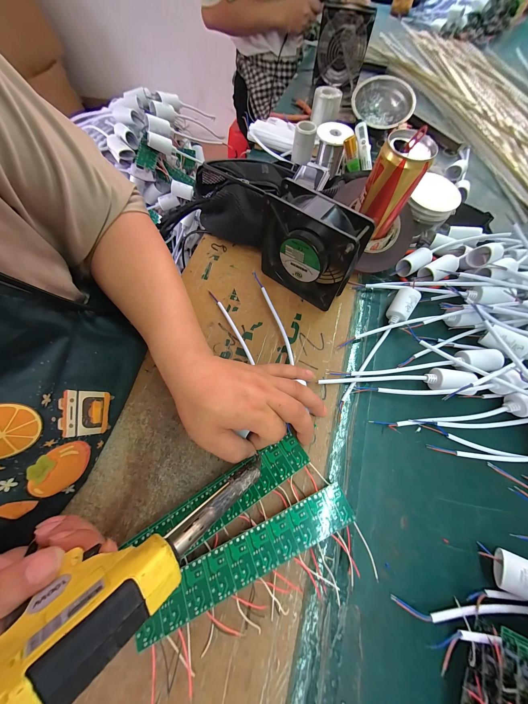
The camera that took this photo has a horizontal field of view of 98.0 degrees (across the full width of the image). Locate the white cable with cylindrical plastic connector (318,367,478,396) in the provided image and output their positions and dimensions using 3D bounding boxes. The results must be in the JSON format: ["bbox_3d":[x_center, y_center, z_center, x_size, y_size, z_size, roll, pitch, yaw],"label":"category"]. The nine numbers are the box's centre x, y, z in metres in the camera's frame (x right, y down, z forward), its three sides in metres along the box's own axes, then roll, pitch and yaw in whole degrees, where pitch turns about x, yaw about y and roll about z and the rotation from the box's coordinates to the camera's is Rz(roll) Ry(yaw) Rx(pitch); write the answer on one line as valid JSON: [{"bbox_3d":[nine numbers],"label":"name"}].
[{"bbox_3d":[0.158,0.030,0.279,0.179,0.027,0.032,6,67,1],"label":"white cable with cylindrical plastic connector"}]

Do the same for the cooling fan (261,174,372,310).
[{"bbox_3d":[0.052,-0.133,0.297,0.133,0.118,0.049,38,71,14],"label":"cooling fan"}]

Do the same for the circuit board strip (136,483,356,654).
[{"bbox_3d":[-0.009,0.182,0.206,0.195,0.004,0.035,-21,68,-12],"label":"circuit board strip"}]

